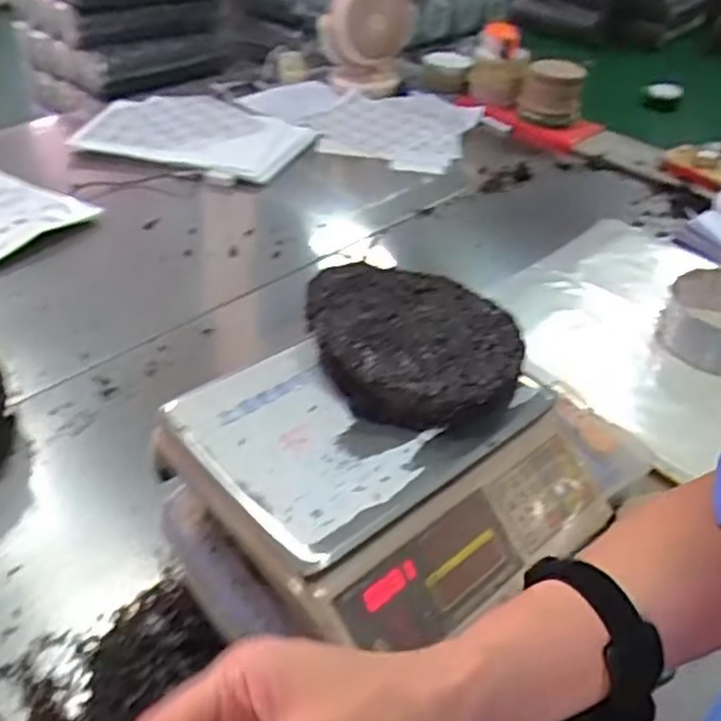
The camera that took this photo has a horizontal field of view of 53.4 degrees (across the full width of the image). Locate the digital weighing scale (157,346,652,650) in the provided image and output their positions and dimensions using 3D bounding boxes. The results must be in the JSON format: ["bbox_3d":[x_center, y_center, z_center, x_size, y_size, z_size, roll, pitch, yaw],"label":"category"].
[{"bbox_3d":[0.054,0.085,0.697,0.388,0.106,0.285,-23,46,-29],"label":"digital weighing scale"}]

